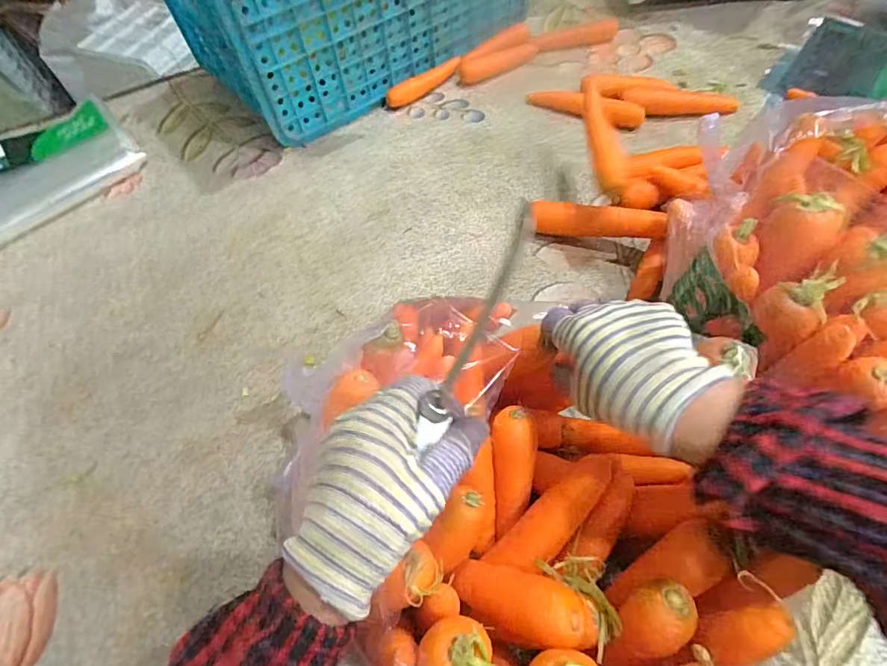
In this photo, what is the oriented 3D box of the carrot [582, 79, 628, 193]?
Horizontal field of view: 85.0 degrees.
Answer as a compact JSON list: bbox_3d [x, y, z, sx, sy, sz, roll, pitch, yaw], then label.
[{"bbox_3d":[0.194,-0.235,0.575,0.040,0.047,0.156,-6,58,3],"label":"carrot"}]

